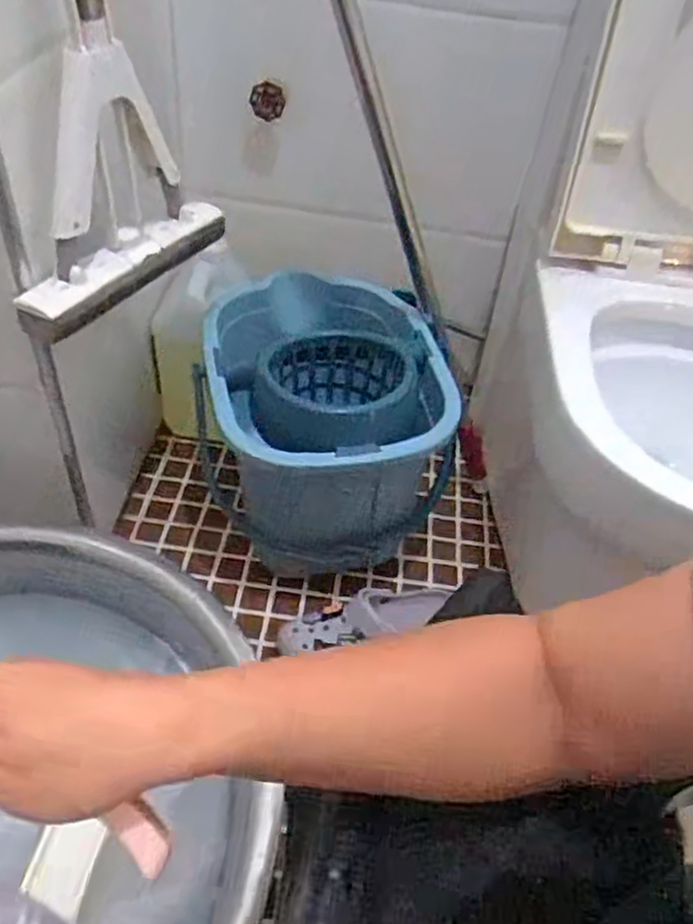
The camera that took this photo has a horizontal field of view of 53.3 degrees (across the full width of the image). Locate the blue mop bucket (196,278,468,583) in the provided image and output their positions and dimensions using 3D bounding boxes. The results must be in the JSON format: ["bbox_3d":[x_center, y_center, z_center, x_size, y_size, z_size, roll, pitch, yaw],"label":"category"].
[{"bbox_3d":[-0.039,-0.042,0.956,0.312,0.288,0.372,-6,46,-14],"label":"blue mop bucket"}]

